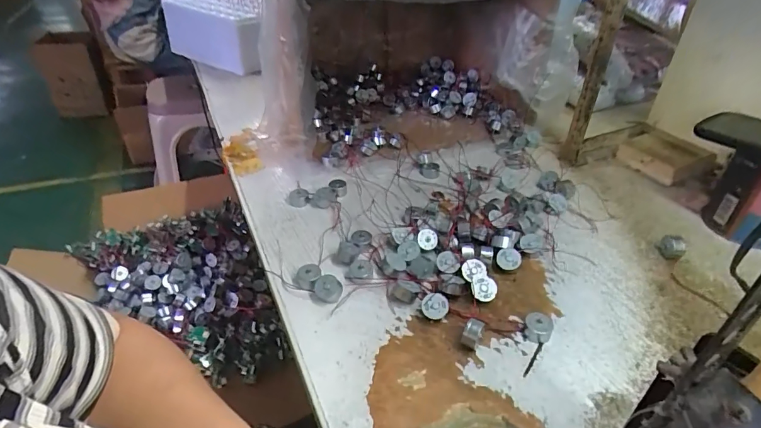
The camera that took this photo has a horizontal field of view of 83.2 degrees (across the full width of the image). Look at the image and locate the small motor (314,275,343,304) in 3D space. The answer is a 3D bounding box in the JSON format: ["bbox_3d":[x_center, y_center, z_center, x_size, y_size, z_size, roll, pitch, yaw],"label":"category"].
[{"bbox_3d":[-0.049,0.073,0.408,0.025,0.016,0.023,0,36,0],"label":"small motor"}]

